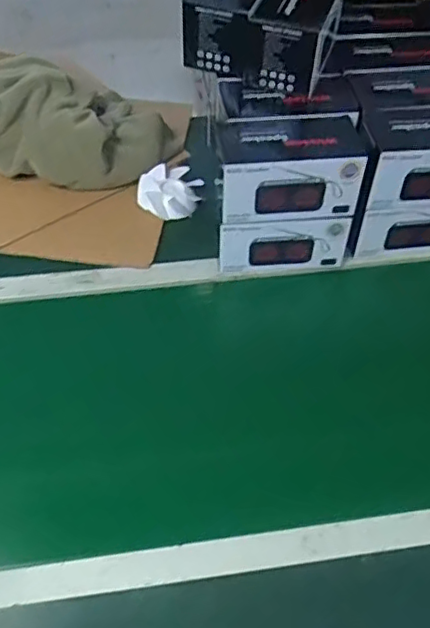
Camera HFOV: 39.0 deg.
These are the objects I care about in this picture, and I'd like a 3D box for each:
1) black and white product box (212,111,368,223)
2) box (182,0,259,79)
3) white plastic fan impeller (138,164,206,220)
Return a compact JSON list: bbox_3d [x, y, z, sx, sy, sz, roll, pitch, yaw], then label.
[{"bbox_3d":[0.105,-0.231,0.885,0.199,0.098,0.165,-3,51,-3],"label":"black and white product box"},{"bbox_3d":[0.027,-0.474,0.943,0.113,0.108,0.228,10,51,8],"label":"box"},{"bbox_3d":[-0.075,-0.211,1.029,0.107,0.037,0.110,0,50,0],"label":"white plastic fan impeller"}]

